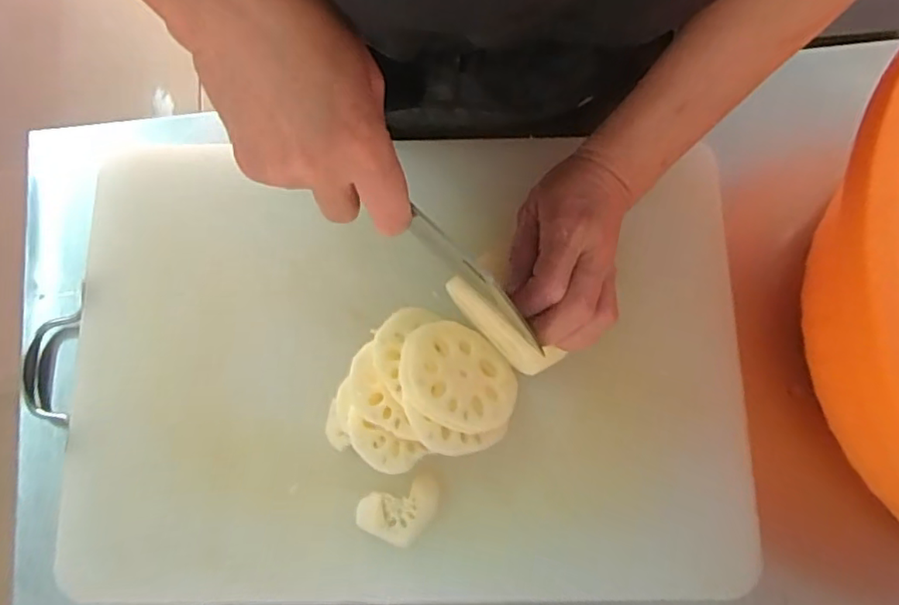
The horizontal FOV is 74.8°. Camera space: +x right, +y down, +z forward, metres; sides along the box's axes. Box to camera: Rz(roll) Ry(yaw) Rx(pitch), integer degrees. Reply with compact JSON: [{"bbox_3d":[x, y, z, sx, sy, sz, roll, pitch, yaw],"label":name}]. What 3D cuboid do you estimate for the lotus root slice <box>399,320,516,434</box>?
[{"bbox_3d":[0.006,0.048,0.377,0.078,0.008,0.065,31,55,-7],"label":"lotus root slice"}]

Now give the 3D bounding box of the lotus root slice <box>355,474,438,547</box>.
[{"bbox_3d":[-0.033,0.142,0.395,0.056,0.004,0.038,-19,78,-3],"label":"lotus root slice"}]

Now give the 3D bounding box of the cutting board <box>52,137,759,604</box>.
[{"bbox_3d":[-0.033,0.038,0.408,0.447,0.020,0.309,0,79,1],"label":"cutting board"}]

